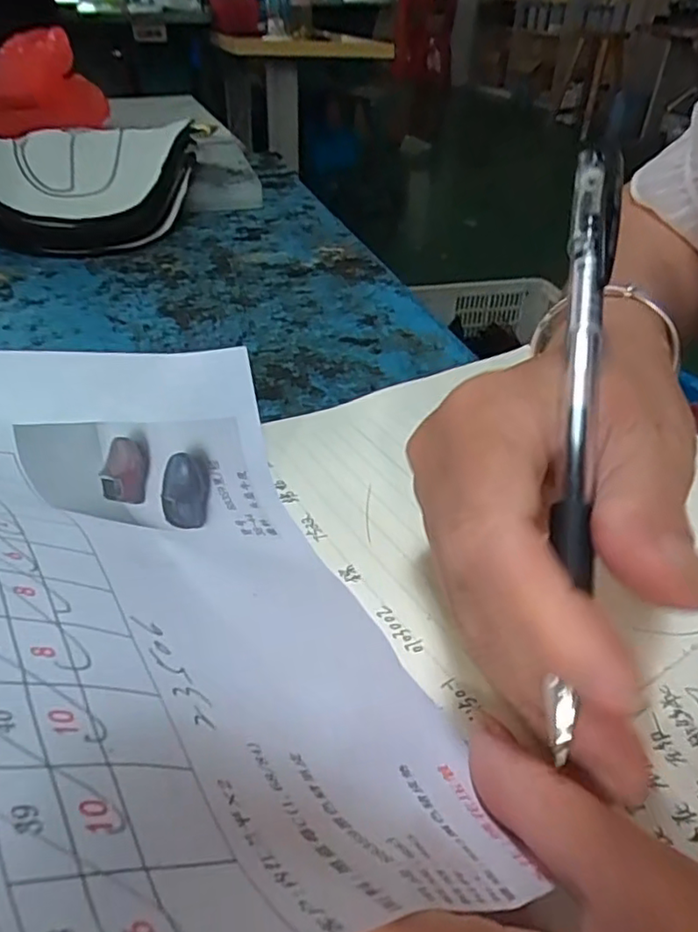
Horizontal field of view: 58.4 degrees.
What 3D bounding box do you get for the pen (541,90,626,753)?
[{"bbox_3d":[0.059,-0.023,0.156,0.010,0.011,0.175,8,70,9],"label":"pen"}]

